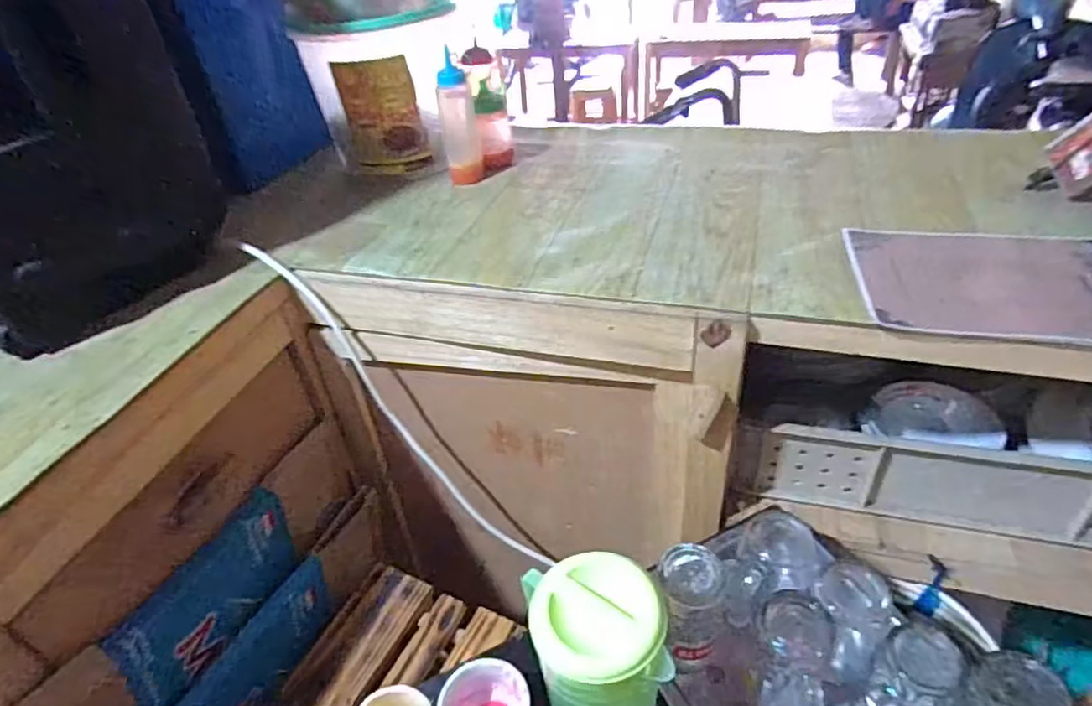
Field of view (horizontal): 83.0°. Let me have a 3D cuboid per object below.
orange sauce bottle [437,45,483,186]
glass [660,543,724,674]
[{"bbox_3d":[-0.136,-0.363,0.968,0.050,0.172,0.054,-6,39,0],"label":"orange sauce bottle"},{"bbox_3d":[0.150,0.268,0.642,0.063,0.134,0.069,3,40,11],"label":"glass"}]

